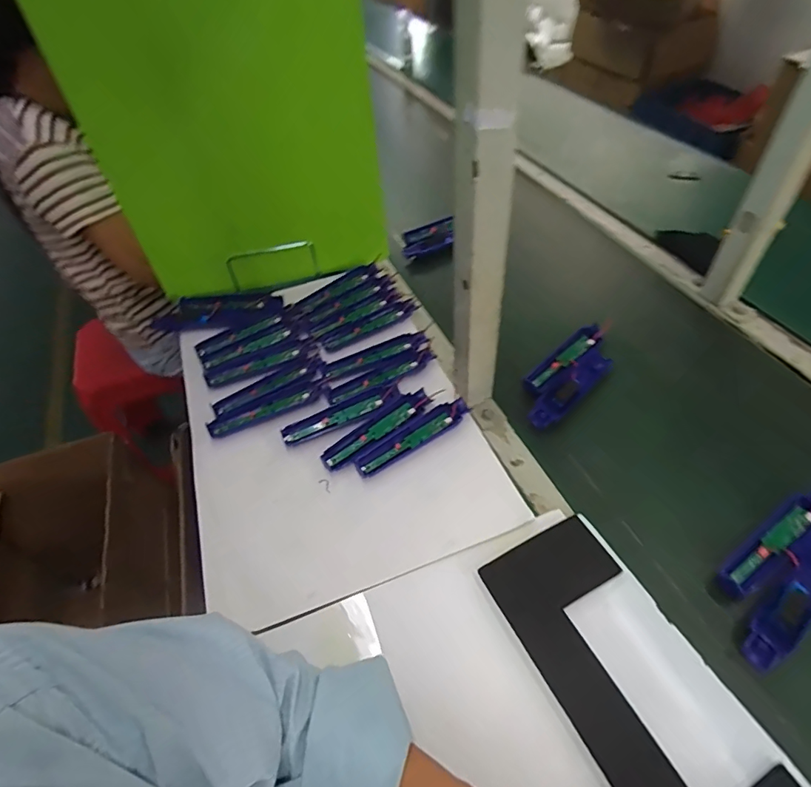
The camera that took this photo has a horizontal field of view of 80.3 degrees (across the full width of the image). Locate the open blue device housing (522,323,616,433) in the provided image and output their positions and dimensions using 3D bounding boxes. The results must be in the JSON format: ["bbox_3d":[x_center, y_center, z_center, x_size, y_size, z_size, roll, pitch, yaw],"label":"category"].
[{"bbox_3d":[0.233,-0.027,0.695,0.191,0.028,0.077,-37,55,-24],"label":"open blue device housing"}]

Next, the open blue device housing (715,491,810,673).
[{"bbox_3d":[0.402,0.178,0.502,0.225,0.031,0.080,-33,53,-21],"label":"open blue device housing"}]

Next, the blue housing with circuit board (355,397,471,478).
[{"bbox_3d":[0.011,0.055,0.623,0.164,0.015,0.038,-29,52,-19],"label":"blue housing with circuit board"}]

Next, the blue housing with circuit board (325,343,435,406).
[{"bbox_3d":[-0.031,-0.025,0.692,0.165,0.014,0.040,-28,52,-17],"label":"blue housing with circuit board"}]

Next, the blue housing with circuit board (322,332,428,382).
[{"bbox_3d":[-0.045,-0.057,0.718,0.159,0.015,0.047,-23,50,-14],"label":"blue housing with circuit board"}]

